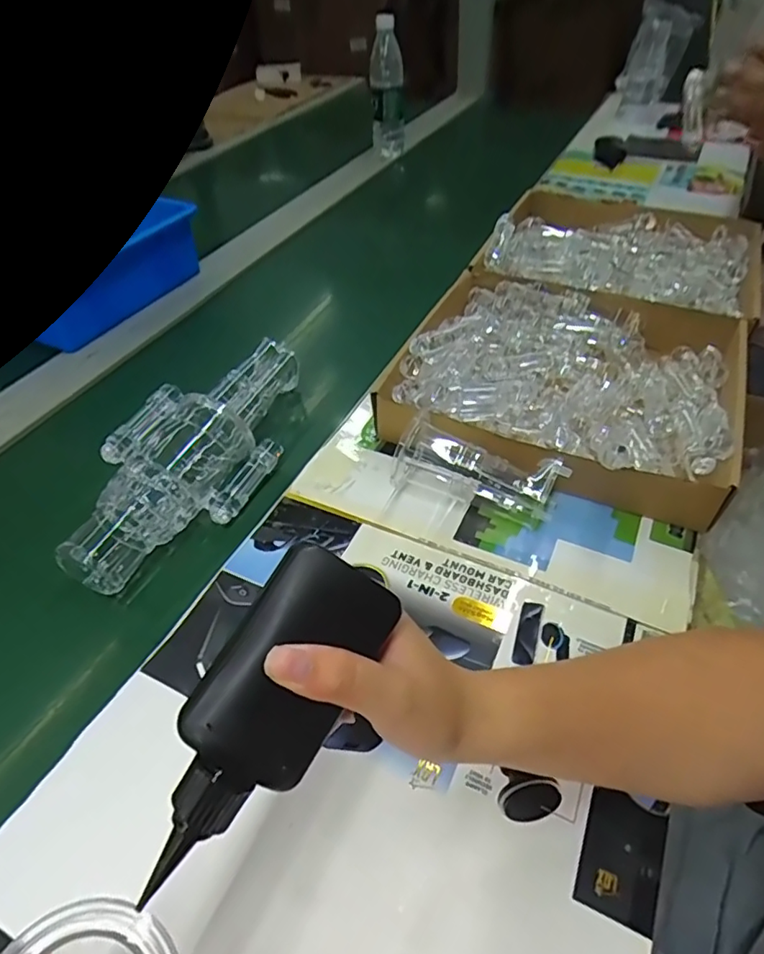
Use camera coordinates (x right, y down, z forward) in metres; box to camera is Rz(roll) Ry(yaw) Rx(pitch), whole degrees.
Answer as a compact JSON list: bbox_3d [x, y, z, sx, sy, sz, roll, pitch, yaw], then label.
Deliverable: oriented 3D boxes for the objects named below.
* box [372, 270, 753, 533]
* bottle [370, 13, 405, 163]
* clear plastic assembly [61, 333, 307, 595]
[{"bbox_3d":[0.182,-0.096,0.566,0.306,0.063,0.301,18,49,19],"label":"box"},{"bbox_3d":[0.011,-0.784,1.153,0.066,0.236,0.060,0,45,2],"label":"bottle"},{"bbox_3d":[-0.168,-0.027,0.516,0.117,0.056,0.297,17,49,19],"label":"clear plastic assembly"}]

